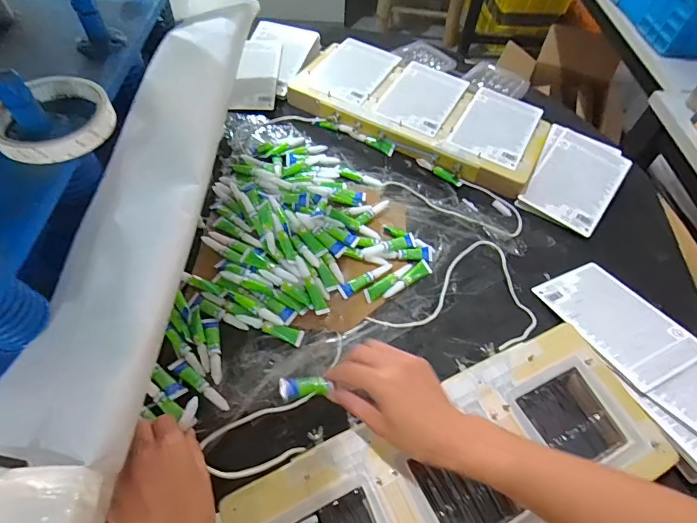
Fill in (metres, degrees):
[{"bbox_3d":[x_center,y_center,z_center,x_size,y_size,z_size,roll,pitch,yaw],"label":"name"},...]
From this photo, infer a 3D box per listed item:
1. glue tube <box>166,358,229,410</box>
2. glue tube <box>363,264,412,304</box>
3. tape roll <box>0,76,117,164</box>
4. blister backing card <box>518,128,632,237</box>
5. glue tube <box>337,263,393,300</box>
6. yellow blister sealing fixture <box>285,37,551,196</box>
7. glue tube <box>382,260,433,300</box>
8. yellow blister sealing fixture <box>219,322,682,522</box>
[{"bbox_3d":[-0.163,0.136,0.457,0.083,0.008,0.016,32,60,17],"label":"glue tube"},{"bbox_3d":[0.053,0.025,0.539,0.080,0.008,0.018,-33,64,-23],"label":"glue tube"},{"bbox_3d":[-0.240,-0.117,0.335,0.085,0.019,0.087,2,56,-3],"label":"tape roll"},{"bbox_3d":[0.358,-0.128,0.645,0.115,0.011,0.165,34,72,13],"label":"blister backing card"},{"bbox_3d":[0.023,0.021,0.534,0.080,0.010,0.018,-29,63,-22],"label":"glue tube"},{"bbox_3d":[0.122,-0.265,0.716,0.431,0.041,0.206,28,59,14],"label":"yellow blister sealing fixture"},{"bbox_3d":[0.077,0.024,0.545,0.083,0.012,0.019,-31,64,-22],"label":"glue tube"},{"bbox_3d":[0.110,0.210,0.398,0.423,0.017,0.169,-21,60,-17],"label":"yellow blister sealing fixture"}]

